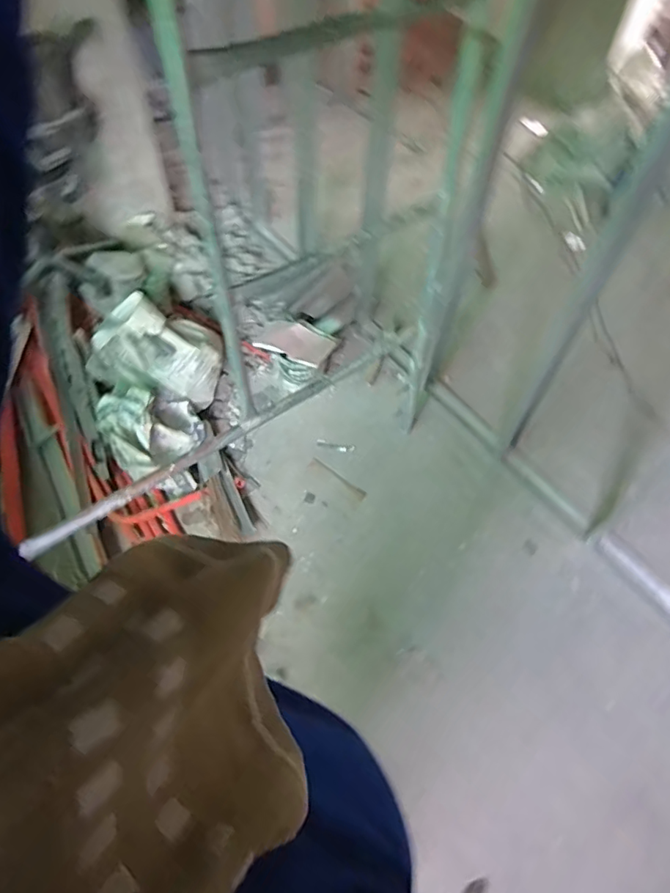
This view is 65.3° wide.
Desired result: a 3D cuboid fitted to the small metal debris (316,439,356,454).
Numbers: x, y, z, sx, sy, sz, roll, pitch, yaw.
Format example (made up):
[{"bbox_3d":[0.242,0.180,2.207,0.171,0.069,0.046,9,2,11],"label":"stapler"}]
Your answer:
[{"bbox_3d":[0.002,0.000,1.864,0.138,0.008,0.038,12,57,5],"label":"small metal debris"}]

